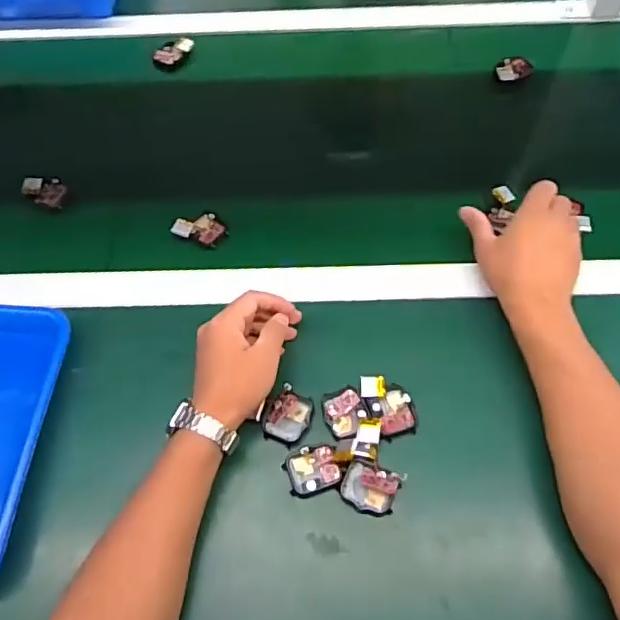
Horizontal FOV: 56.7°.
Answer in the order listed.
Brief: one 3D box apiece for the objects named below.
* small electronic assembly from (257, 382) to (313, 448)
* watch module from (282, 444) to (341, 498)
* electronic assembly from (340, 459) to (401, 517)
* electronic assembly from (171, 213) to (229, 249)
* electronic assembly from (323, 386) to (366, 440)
[{"bbox_3d":[-0.020,0.095,0.515,0.041,0.012,0.048,34,67,19],"label":"small electronic assembly"},{"bbox_3d":[0.002,0.136,0.492,0.045,0.013,0.038,-17,61,-8],"label":"watch module"},{"bbox_3d":[0.050,0.150,0.484,0.046,0.015,0.036,26,64,16],"label":"electronic assembly"},{"bbox_3d":[-0.119,-0.087,0.620,0.053,0.016,0.042,-22,62,-10],"label":"electronic assembly"},{"bbox_3d":[0.033,0.092,0.515,0.035,0.007,0.043,-21,62,-10],"label":"electronic assembly"}]

